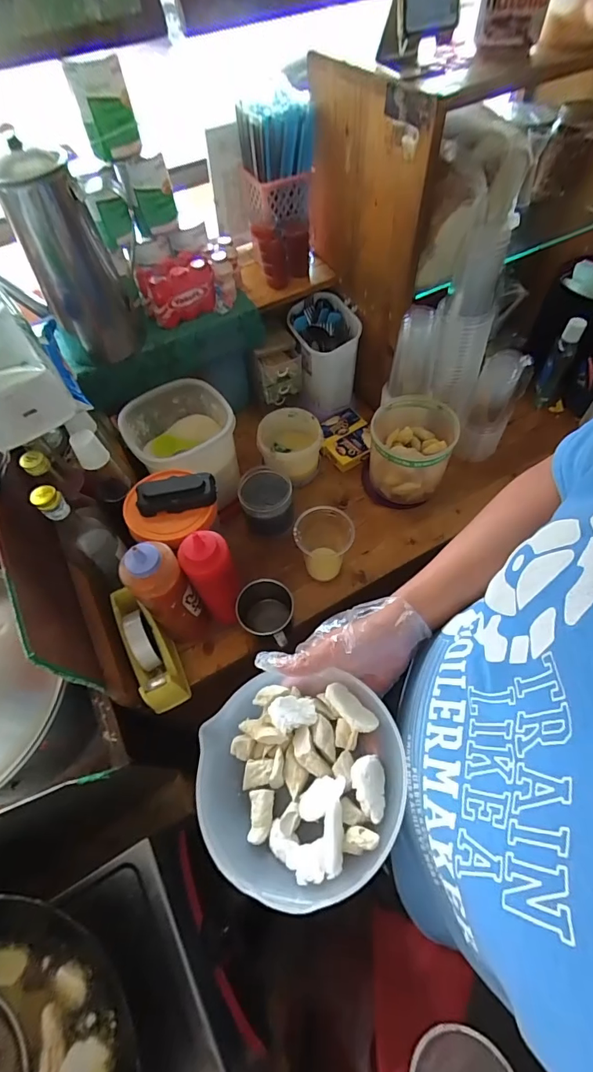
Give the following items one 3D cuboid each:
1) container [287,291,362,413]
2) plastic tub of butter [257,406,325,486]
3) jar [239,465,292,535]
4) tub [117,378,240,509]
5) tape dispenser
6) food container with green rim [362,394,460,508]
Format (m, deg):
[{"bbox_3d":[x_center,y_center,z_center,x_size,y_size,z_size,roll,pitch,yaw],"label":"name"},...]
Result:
[{"bbox_3d":[0.055,-0.360,0.865,0.117,0.158,0.152,-6,60,-1],"label":"container"},{"bbox_3d":[-0.009,-0.163,0.813,0.109,0.088,0.113,-1,60,2],"label":"plastic tub of butter"},{"bbox_3d":[-0.050,-0.056,0.755,0.086,0.097,0.093,-1,60,2],"label":"jar"},{"bbox_3d":[-0.182,-0.153,0.734,0.157,0.128,0.172,-17,61,-7],"label":"tub"},{"bbox_3d":[-0.217,0.161,0.638,0.052,0.095,0.183,-28,76,-13],"label":"tape dispenser"},{"bbox_3d":[0.198,-0.151,0.775,0.133,0.131,0.147,20,63,13],"label":"food container with green rim"}]

